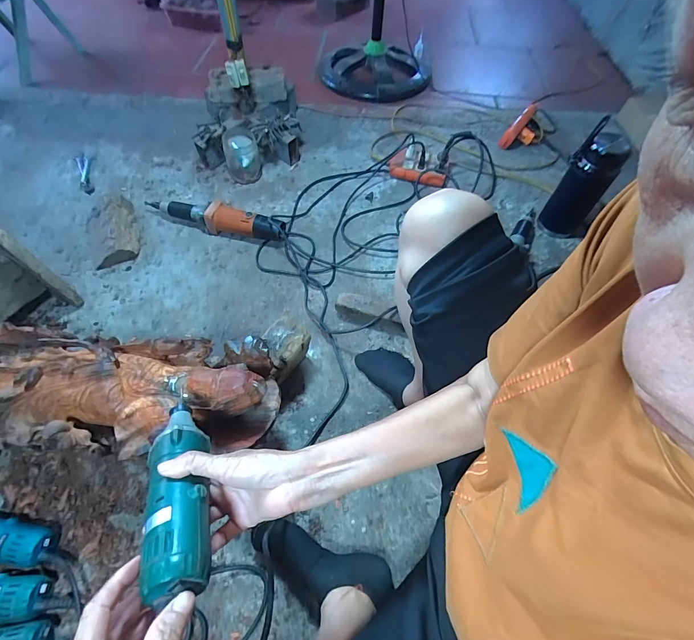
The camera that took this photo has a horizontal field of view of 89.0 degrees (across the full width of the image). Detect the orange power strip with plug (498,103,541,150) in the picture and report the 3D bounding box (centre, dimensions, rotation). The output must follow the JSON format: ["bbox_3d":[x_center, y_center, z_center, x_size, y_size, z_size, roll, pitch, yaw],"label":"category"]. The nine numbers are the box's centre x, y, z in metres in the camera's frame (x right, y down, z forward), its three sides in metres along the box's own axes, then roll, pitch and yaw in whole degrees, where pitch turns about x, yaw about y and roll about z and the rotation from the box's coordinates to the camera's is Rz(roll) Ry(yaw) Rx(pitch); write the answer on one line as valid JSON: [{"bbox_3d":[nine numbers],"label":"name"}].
[{"bbox_3d":[0.569,-0.604,1.125,0.093,0.060,0.189,33,62,19],"label":"orange power strip with plug"}]

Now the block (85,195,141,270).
[{"bbox_3d":[-0.613,-0.233,0.917,0.124,0.047,0.222,-25,60,-16],"label":"block"}]

